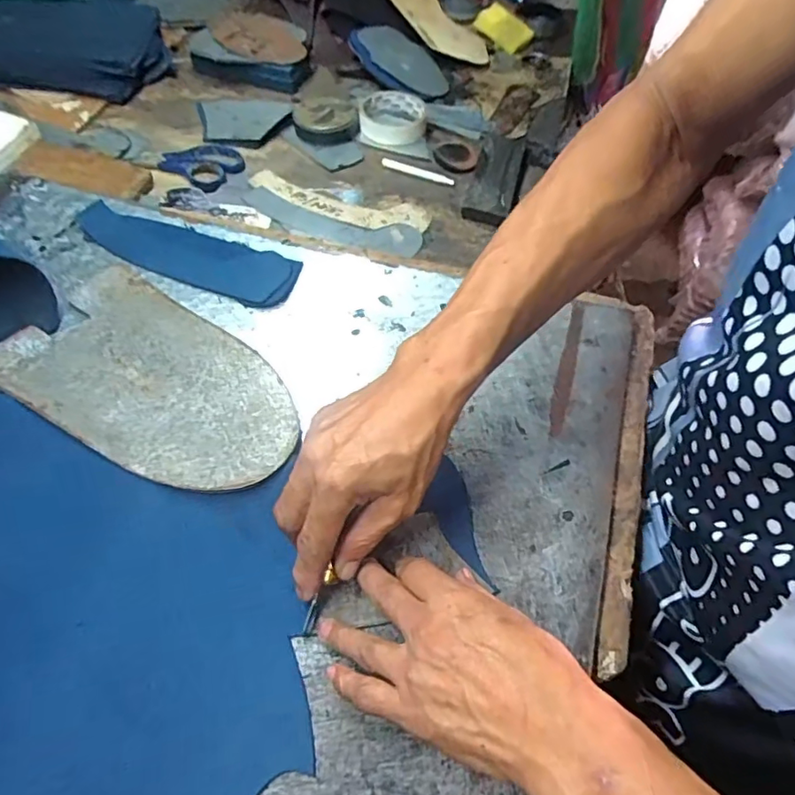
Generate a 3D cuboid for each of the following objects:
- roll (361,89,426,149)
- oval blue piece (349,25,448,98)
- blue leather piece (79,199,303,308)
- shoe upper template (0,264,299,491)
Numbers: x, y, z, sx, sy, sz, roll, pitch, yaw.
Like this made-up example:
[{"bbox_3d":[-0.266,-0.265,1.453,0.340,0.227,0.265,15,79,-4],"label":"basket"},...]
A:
[{"bbox_3d":[-0.005,-0.350,0.710,0.077,0.028,0.089,3,55,-2],"label":"roll"},{"bbox_3d":[0.006,-0.480,0.803,0.151,0.016,0.073,41,77,7],"label":"oval blue piece"},{"bbox_3d":[-0.206,-0.140,0.539,0.229,0.007,0.066,20,62,10],"label":"blue leather piece"},{"bbox_3d":[-0.195,-0.017,0.454,0.258,0.006,0.145,29,58,15],"label":"shoe upper template"}]

